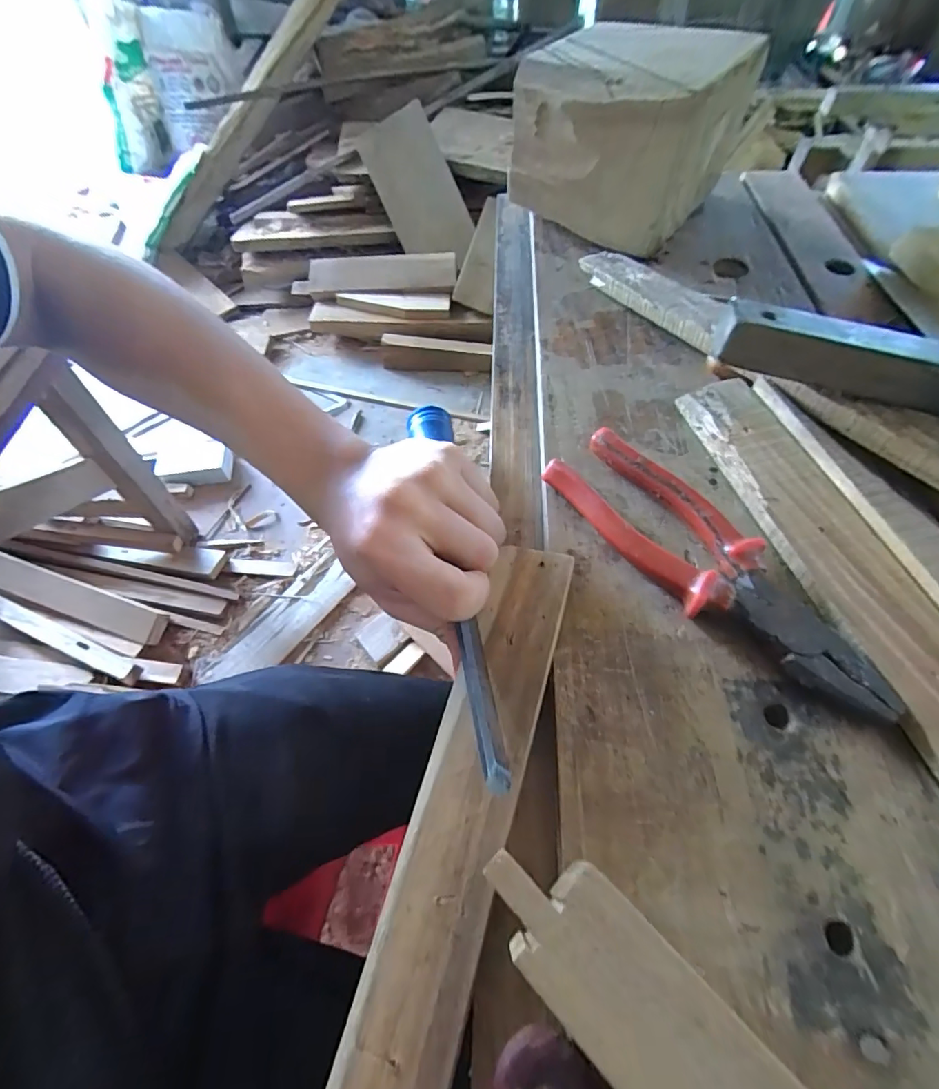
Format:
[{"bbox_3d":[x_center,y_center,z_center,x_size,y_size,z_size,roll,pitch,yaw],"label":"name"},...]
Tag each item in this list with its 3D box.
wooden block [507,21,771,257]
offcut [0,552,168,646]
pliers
[{"bbox_3d":[0.127,-0.333,0.409,0.141,0.110,0.142,31,64,21],"label":"wooden block"},{"bbox_3d":[-0.943,0.122,1.173,0.487,0.025,0.078,19,59,5],"label":"offcut"},{"bbox_3d":[0.108,0.010,0.237,0.048,0.019,0.174,-31,61,-16],"label":"pliers"}]

